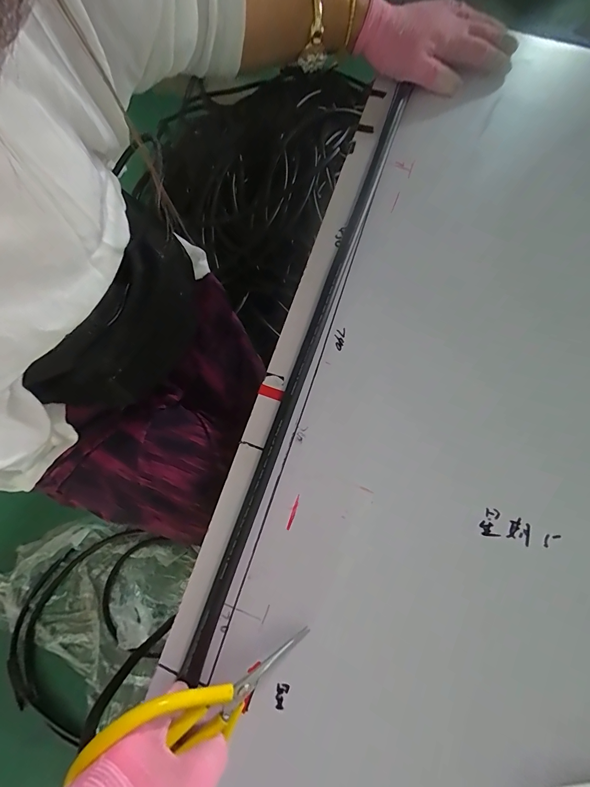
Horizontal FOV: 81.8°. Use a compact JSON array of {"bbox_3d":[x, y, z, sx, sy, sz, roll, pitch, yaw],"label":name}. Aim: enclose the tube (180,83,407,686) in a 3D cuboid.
[{"bbox_3d":[0.022,-0.062,0.328,0.019,0.026,0.610,19,79,5],"label":"tube"}]

